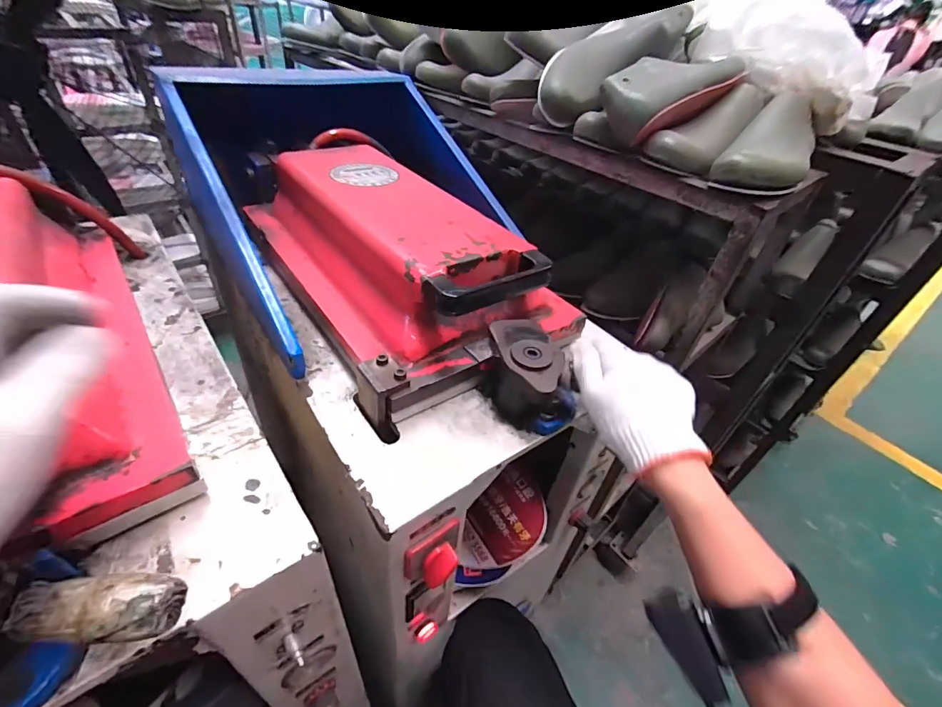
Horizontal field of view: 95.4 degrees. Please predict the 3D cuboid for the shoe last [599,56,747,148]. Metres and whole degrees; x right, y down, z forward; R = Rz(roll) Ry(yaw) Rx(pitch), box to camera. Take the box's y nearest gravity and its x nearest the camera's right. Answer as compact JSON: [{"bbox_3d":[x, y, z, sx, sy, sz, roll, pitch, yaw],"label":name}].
[{"bbox_3d":[0.260,-0.331,0.559,0.202,0.080,0.094,-27,51,-34],"label":"shoe last"}]

